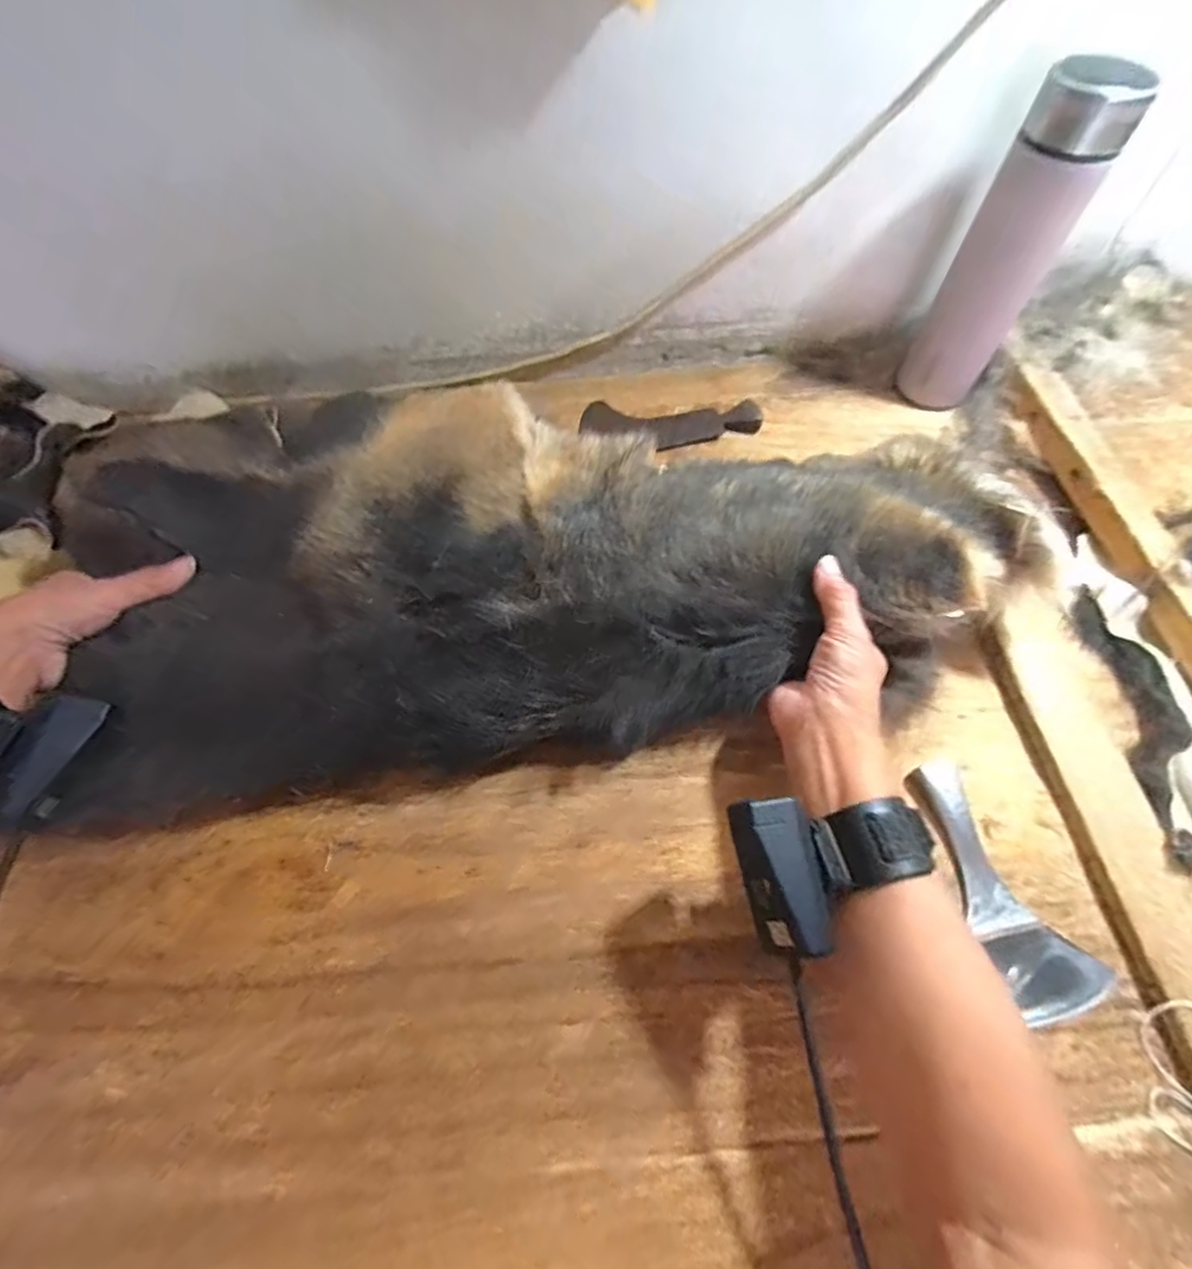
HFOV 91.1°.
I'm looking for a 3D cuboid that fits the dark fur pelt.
[{"bbox_3d":[-0.039,-0.047,0.389,0.610,0.067,0.302,-3,65,2],"label":"dark fur pelt"}]

